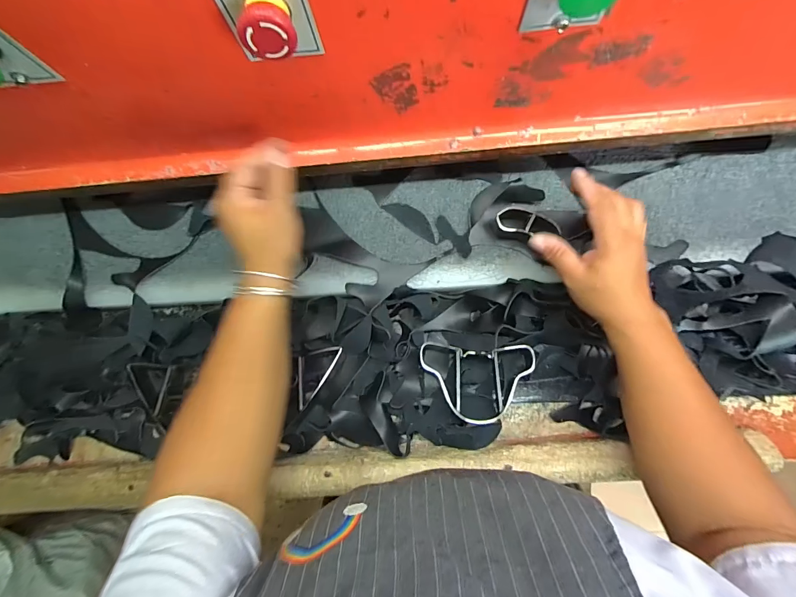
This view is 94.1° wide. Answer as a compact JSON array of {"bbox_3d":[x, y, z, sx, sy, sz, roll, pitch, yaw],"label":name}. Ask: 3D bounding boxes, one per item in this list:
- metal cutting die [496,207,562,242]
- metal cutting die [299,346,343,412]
[{"bbox_3d":[0.152,-0.084,0.443,0.072,0.038,0.033,24,86,6],"label":"metal cutting die"},{"bbox_3d":[-0.105,0.092,0.456,0.041,0.034,0.084,29,75,1],"label":"metal cutting die"}]

